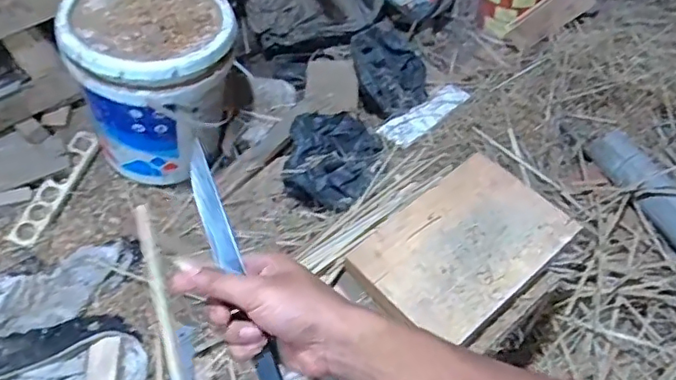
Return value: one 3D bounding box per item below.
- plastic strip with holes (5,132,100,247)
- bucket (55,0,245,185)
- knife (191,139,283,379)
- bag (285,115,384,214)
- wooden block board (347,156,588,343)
[{"bbox_3d":[-0.594,-0.005,1.208,0.056,0.012,0.270,24,66,-2],"label":"plastic strip with holes"},{"bbox_3d":[-0.346,-0.221,1.146,0.305,0.339,0.280,-2,52,2],"label":"bucket"},{"bbox_3d":[-0.080,0.065,0.437,0.019,0.012,0.220,-19,71,-12],"label":"knife"},{"bbox_3d":[-0.018,-0.069,1.217,0.186,0.074,0.224,12,54,12],"label":"bag"},{"bbox_3d":[0.176,0.075,0.801,0.281,0.030,0.191,-37,62,-22],"label":"wooden block board"}]

